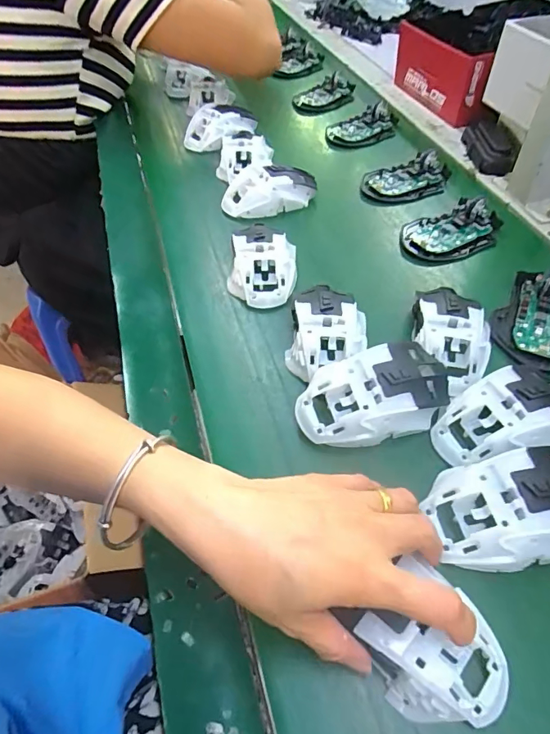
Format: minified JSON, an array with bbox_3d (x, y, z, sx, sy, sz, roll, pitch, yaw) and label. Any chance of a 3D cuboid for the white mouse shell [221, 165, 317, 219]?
[{"bbox_3d":[-0.005,-0.204,0.535,0.112,0.035,0.054,-7,58,-9],"label":"white mouse shell"}]

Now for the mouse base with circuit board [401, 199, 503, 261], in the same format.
[{"bbox_3d":[0.192,-0.149,0.492,0.109,0.028,0.072,-12,59,-13],"label":"mouse base with circuit board"}]

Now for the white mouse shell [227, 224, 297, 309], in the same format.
[{"bbox_3d":[-0.012,-0.098,0.451,0.066,0.040,0.091,6,57,-1],"label":"white mouse shell"}]

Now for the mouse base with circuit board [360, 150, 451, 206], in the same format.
[{"bbox_3d":[0.165,-0.233,0.561,0.112,0.026,0.070,-16,60,-15],"label":"mouse base with circuit board"}]

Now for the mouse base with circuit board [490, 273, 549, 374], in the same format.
[{"bbox_3d":[0.237,-0.041,0.400,0.071,0.020,0.106,33,60,16],"label":"mouse base with circuit board"}]

